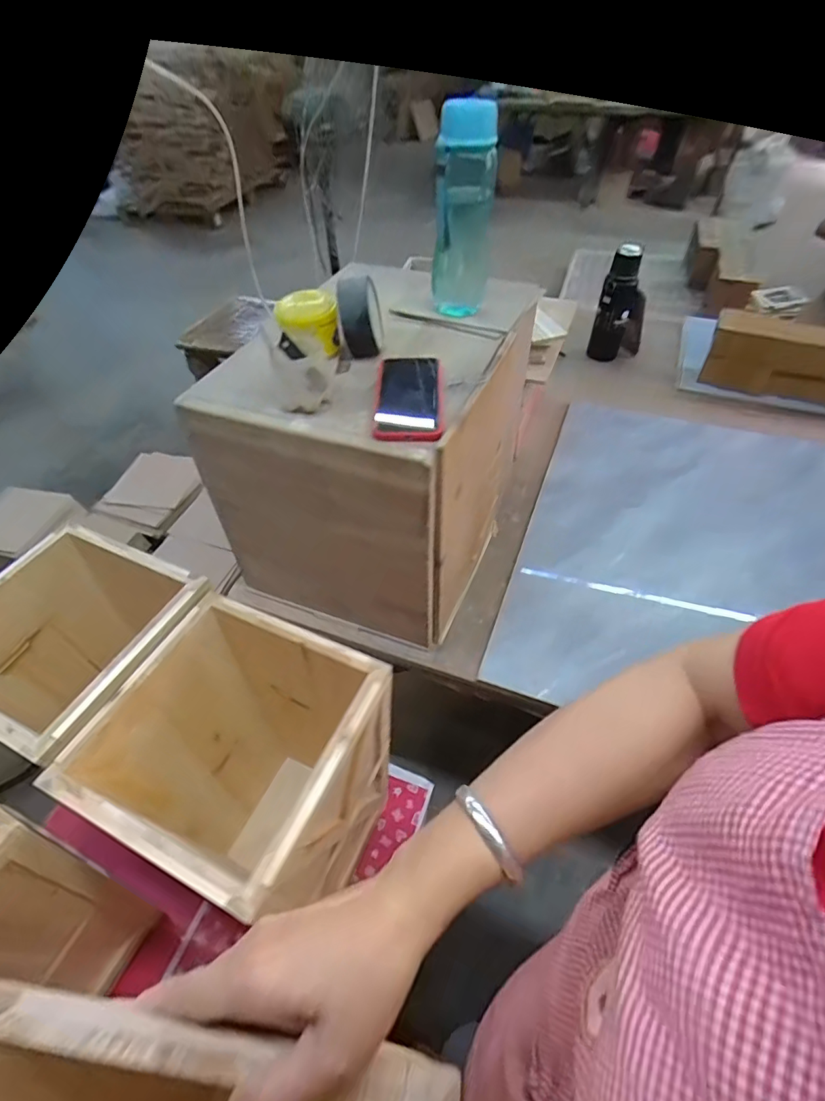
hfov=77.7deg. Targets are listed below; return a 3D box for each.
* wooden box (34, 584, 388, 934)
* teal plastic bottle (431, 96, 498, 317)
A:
[{"bbox_3d":[-0.188,0.309,0.679,0.257,0.406,0.250,19,52,18],"label":"wooden box"},{"bbox_3d":[0.068,-0.447,0.690,0.077,0.242,0.088,3,49,5],"label":"teal plastic bottle"}]

